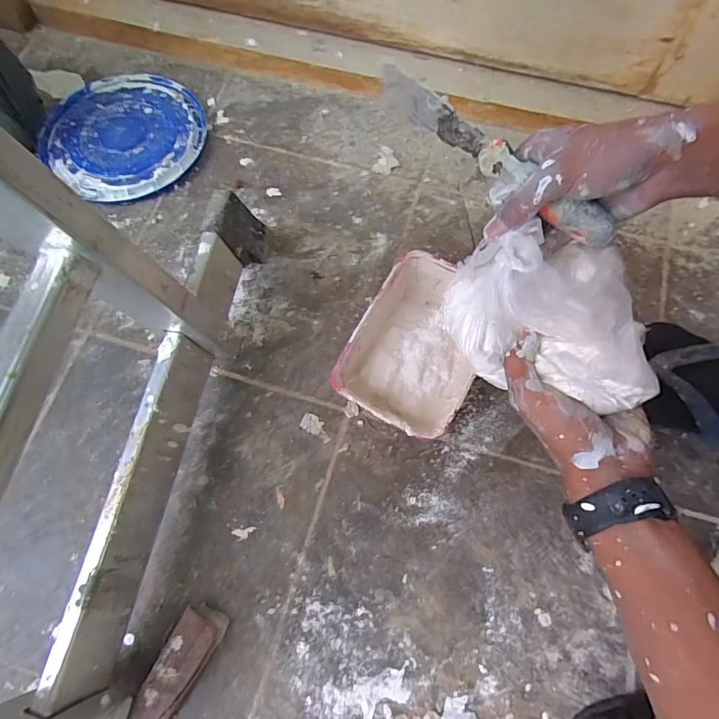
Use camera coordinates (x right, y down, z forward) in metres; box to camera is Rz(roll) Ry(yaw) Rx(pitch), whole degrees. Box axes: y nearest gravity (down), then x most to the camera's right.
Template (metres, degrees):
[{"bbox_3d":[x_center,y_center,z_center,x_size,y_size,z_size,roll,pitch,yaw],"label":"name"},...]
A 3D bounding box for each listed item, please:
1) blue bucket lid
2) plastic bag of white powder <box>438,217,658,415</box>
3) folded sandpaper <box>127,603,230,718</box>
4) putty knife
[{"bbox_3d":[-0.296,-0.290,0.565,0.194,0.016,0.197,0,71,0],"label":"blue bucket lid"},{"bbox_3d":[0.132,-0.030,0.321,0.116,0.075,0.121,2,71,0],"label":"plastic bag of white powder"},{"bbox_3d":[-0.154,0.260,0.364,0.036,0.028,0.104,30,73,10],"label":"folded sandpaper"},{"bbox_3d":[0.100,-0.151,0.327,0.203,0.041,0.016,40,75,8],"label":"putty knife"}]

